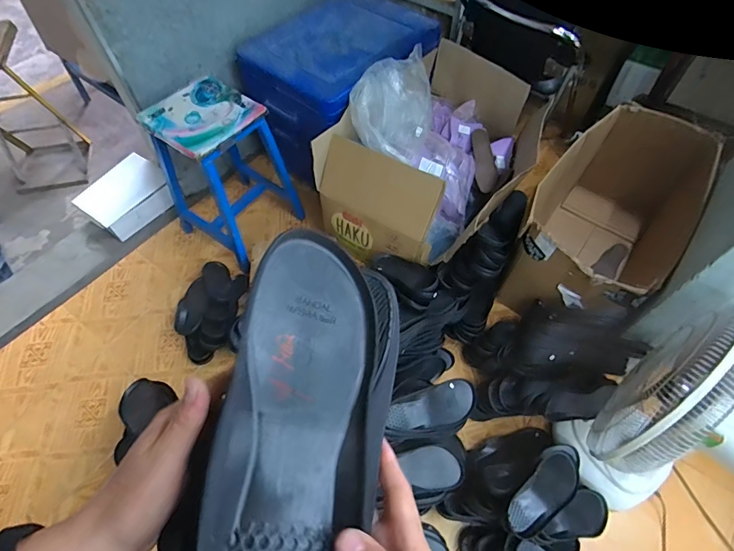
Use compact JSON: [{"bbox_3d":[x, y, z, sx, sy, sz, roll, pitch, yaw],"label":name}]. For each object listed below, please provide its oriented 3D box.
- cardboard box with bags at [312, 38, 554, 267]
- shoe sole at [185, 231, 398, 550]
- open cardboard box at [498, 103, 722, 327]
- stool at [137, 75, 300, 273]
[{"bbox_3d":[0.249,-0.400,1.392,0.540,0.402,0.727,36,64,19],"label":"cardboard box with bags"},{"bbox_3d":[-0.038,0.090,0.286,0.117,0.038,0.264,18,59,-17],"label":"shoe sole"},{"bbox_3d":[0.772,-0.160,1.364,0.410,0.385,0.706,39,66,20],"label":"open cardboard box"},{"bbox_3d":[-0.482,-0.351,1.413,0.370,0.496,0.356,34,64,18],"label":"stool"}]

